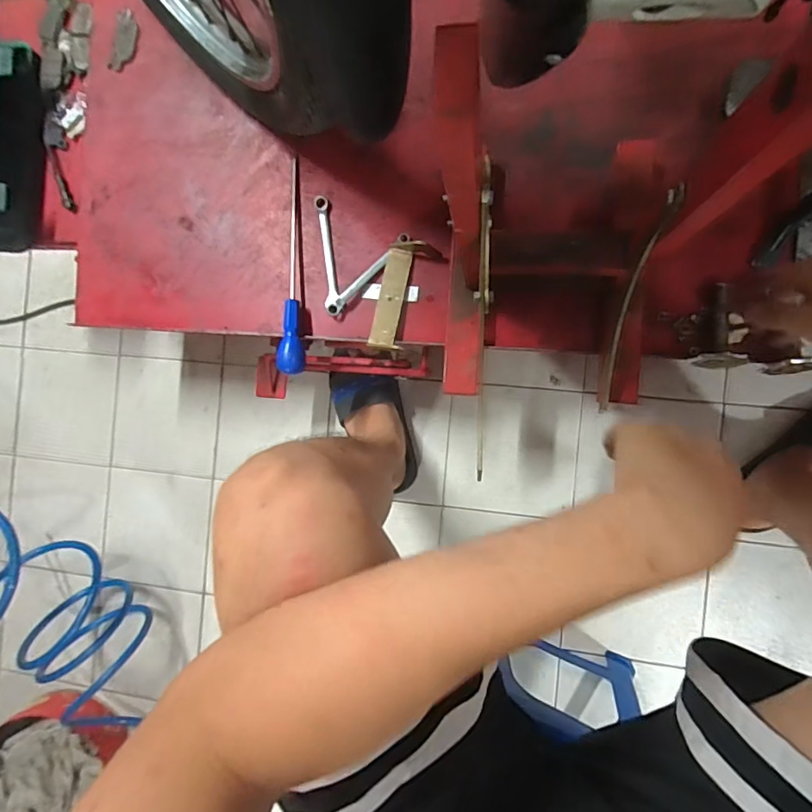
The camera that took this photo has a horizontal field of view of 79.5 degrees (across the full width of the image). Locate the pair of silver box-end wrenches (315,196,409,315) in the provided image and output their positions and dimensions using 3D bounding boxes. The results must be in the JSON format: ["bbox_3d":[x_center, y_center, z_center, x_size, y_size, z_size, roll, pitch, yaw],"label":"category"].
[{"bbox_3d":[-0.086,-0.199,0.619,0.119,0.009,0.134,42,97,5],"label":"pair of silver box-end wrenches"}]

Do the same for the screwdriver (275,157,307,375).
[{"bbox_3d":[-0.144,-0.176,0.616,0.031,0.027,0.269,1,92,8],"label":"screwdriver"}]

